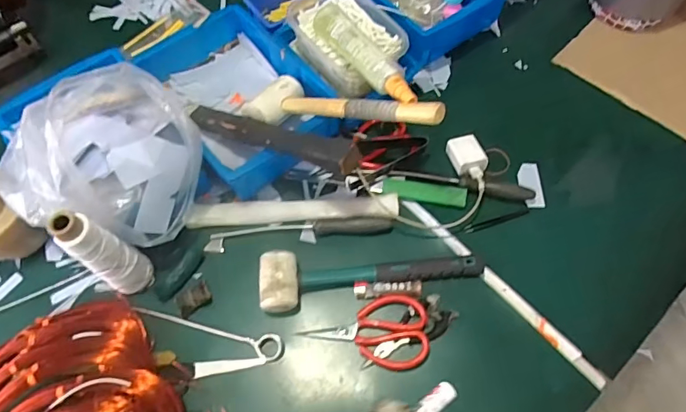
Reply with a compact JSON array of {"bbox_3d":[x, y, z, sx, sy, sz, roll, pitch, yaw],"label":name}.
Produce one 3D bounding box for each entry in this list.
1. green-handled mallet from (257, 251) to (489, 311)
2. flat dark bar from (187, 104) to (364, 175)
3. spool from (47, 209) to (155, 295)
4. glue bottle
[{"bbox_3d":[0.039,0.086,0.602,0.292,0.047,0.073,-7,65,0],"label":"green-handled mallet"},{"bbox_3d":[-0.101,-0.091,0.597,0.269,0.028,0.041,19,67,29],"label":"flat dark bar"},{"bbox_3d":[-0.285,0.065,0.560,0.051,0.176,0.052,-1,63,2],"label":"spool"},{"bbox_3d":[0.026,-0.205,0.611,0.039,0.035,0.234,-29,56,-11],"label":"glue bottle"}]

